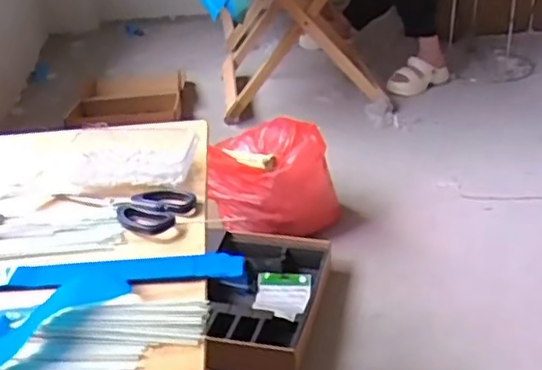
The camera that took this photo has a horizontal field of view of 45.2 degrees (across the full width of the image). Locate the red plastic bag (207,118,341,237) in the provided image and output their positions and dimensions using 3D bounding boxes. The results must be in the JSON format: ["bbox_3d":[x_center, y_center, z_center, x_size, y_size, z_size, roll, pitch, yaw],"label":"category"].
[{"bbox_3d":[-0.001,-0.005,1.574,0.277,0.245,0.193,11,34,24],"label":"red plastic bag"}]

